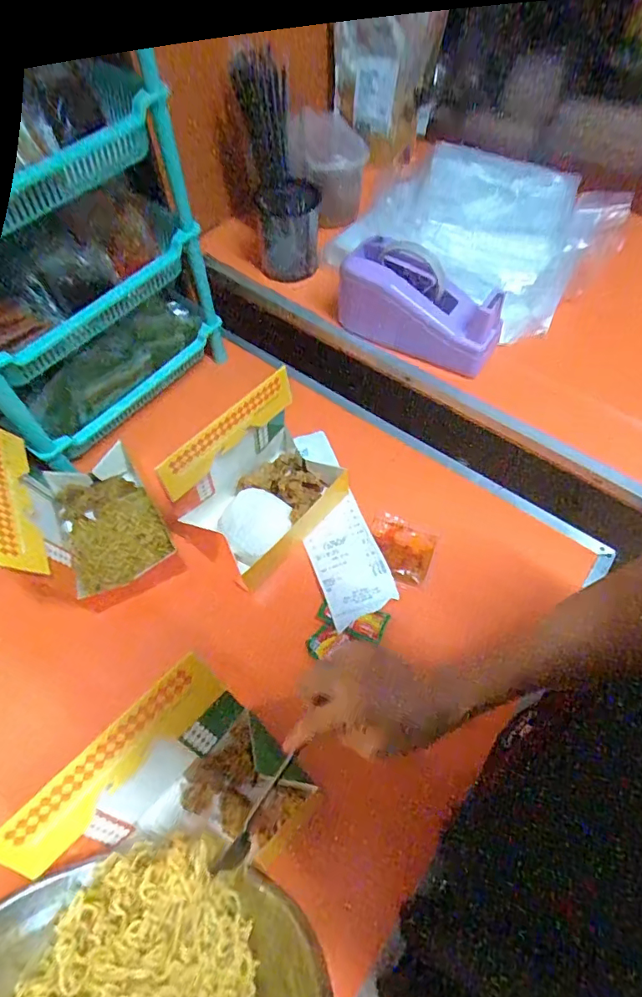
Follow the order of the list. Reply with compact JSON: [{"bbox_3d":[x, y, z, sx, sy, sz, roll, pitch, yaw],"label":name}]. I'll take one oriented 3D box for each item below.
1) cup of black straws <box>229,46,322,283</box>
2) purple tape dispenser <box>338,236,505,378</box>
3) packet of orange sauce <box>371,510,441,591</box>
[{"bbox_3d":[-0.048,-0.410,0.662,0.083,0.237,0.115,-16,60,-10],"label":"cup of black straws"},{"bbox_3d":[0.117,-0.233,0.600,0.194,0.106,0.071,24,61,13],"label":"purple tape dispenser"},{"bbox_3d":[0.095,0.058,0.596,0.077,0.009,0.085,18,60,10],"label":"packet of orange sauce"}]

